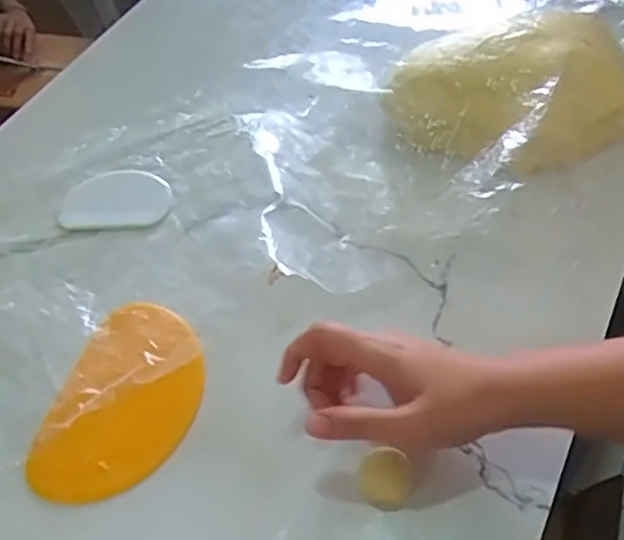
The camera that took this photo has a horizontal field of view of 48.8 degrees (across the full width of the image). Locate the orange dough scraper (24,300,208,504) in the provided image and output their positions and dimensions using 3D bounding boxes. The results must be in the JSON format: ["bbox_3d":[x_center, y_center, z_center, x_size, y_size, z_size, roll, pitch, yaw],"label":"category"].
[{"bbox_3d":[-0.129,0.090,0.480,0.101,0.011,0.148,11,57,17],"label":"orange dough scraper"}]

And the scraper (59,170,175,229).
[{"bbox_3d":[-0.173,-0.065,0.616,0.098,0.004,0.069,-1,52,7],"label":"scraper"}]

